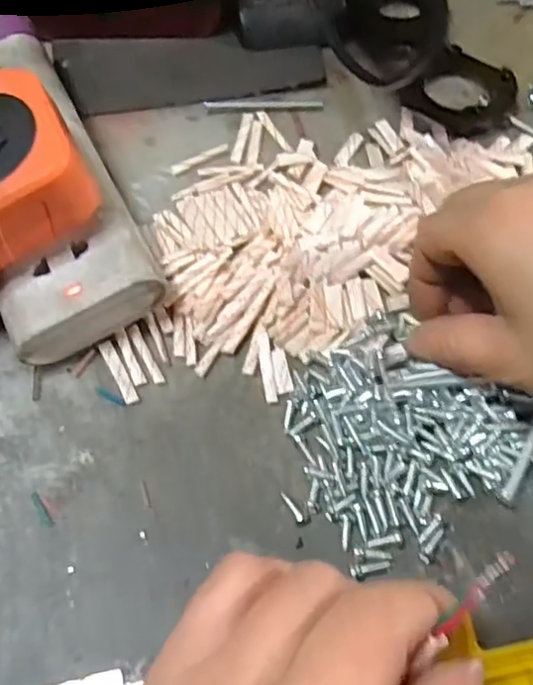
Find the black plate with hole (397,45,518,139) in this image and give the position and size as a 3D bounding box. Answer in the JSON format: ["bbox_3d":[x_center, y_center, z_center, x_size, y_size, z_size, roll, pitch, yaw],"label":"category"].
[{"bbox_3d":[0.105,-0.132,0.338,0.058,0.009,0.052,-36,70,-19],"label":"black plate with hole"}]

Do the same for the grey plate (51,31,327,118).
[{"bbox_3d":[-0.040,-0.149,0.346,0.137,0.004,0.054,-9,64,-7],"label":"grey plate"}]

